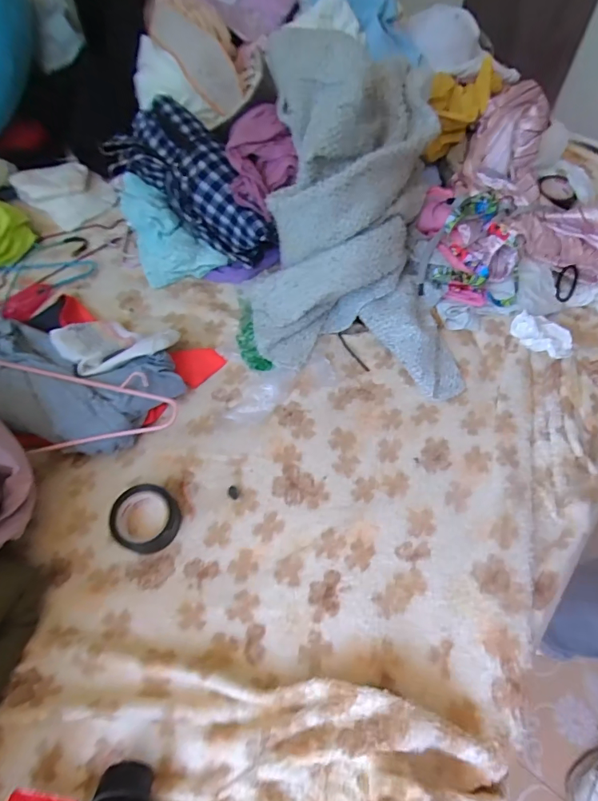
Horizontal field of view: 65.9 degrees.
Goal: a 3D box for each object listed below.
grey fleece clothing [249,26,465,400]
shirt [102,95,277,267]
[{"bbox_3d":[0.078,-0.256,0.598,0.262,0.245,0.412,3,58,0],"label":"grey fleece clothing"},{"bbox_3d":[-0.141,-0.299,0.649,0.264,0.094,0.116,47,66,2],"label":"shirt"}]

